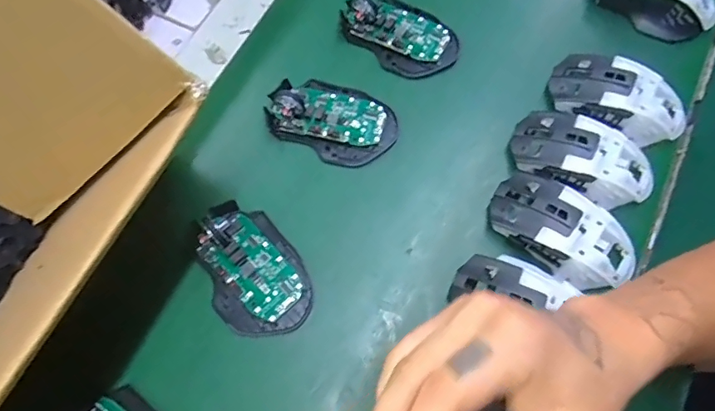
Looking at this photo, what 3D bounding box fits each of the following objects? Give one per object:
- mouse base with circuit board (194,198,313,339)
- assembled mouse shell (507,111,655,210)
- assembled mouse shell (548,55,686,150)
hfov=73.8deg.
[{"bbox_3d":[-0.085,0.047,0.367,0.072,0.033,0.112,-38,74,-12],"label":"mouse base with circuit board"},{"bbox_3d":[0.186,-0.040,0.387,0.117,0.029,0.062,24,72,9],"label":"assembled mouse shell"},{"bbox_3d":[0.225,-0.093,0.410,0.116,0.036,0.062,33,73,12],"label":"assembled mouse shell"}]

